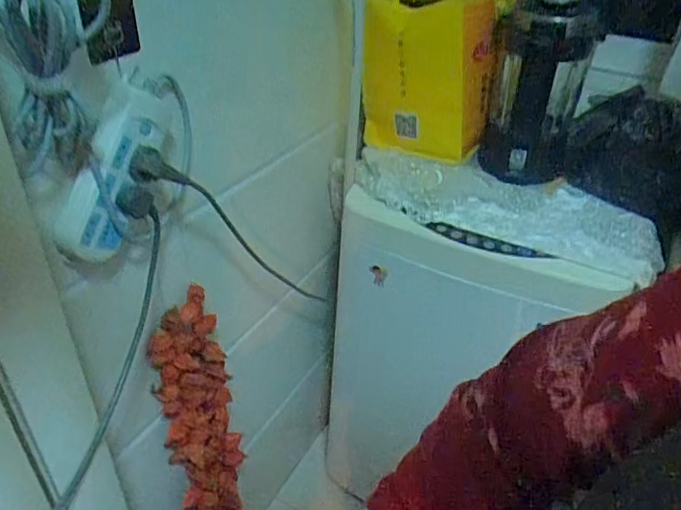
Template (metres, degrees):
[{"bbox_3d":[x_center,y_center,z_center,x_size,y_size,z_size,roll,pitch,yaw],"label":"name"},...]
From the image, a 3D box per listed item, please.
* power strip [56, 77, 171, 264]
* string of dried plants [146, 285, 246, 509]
[{"bbox_3d":[-0.230,-0.085,0.578,0.032,0.187,0.090,19,-6,21],"label":"power strip"},{"bbox_3d":[-0.220,0.302,0.903,0.089,0.528,0.105,12,35,11],"label":"string of dried plants"}]

